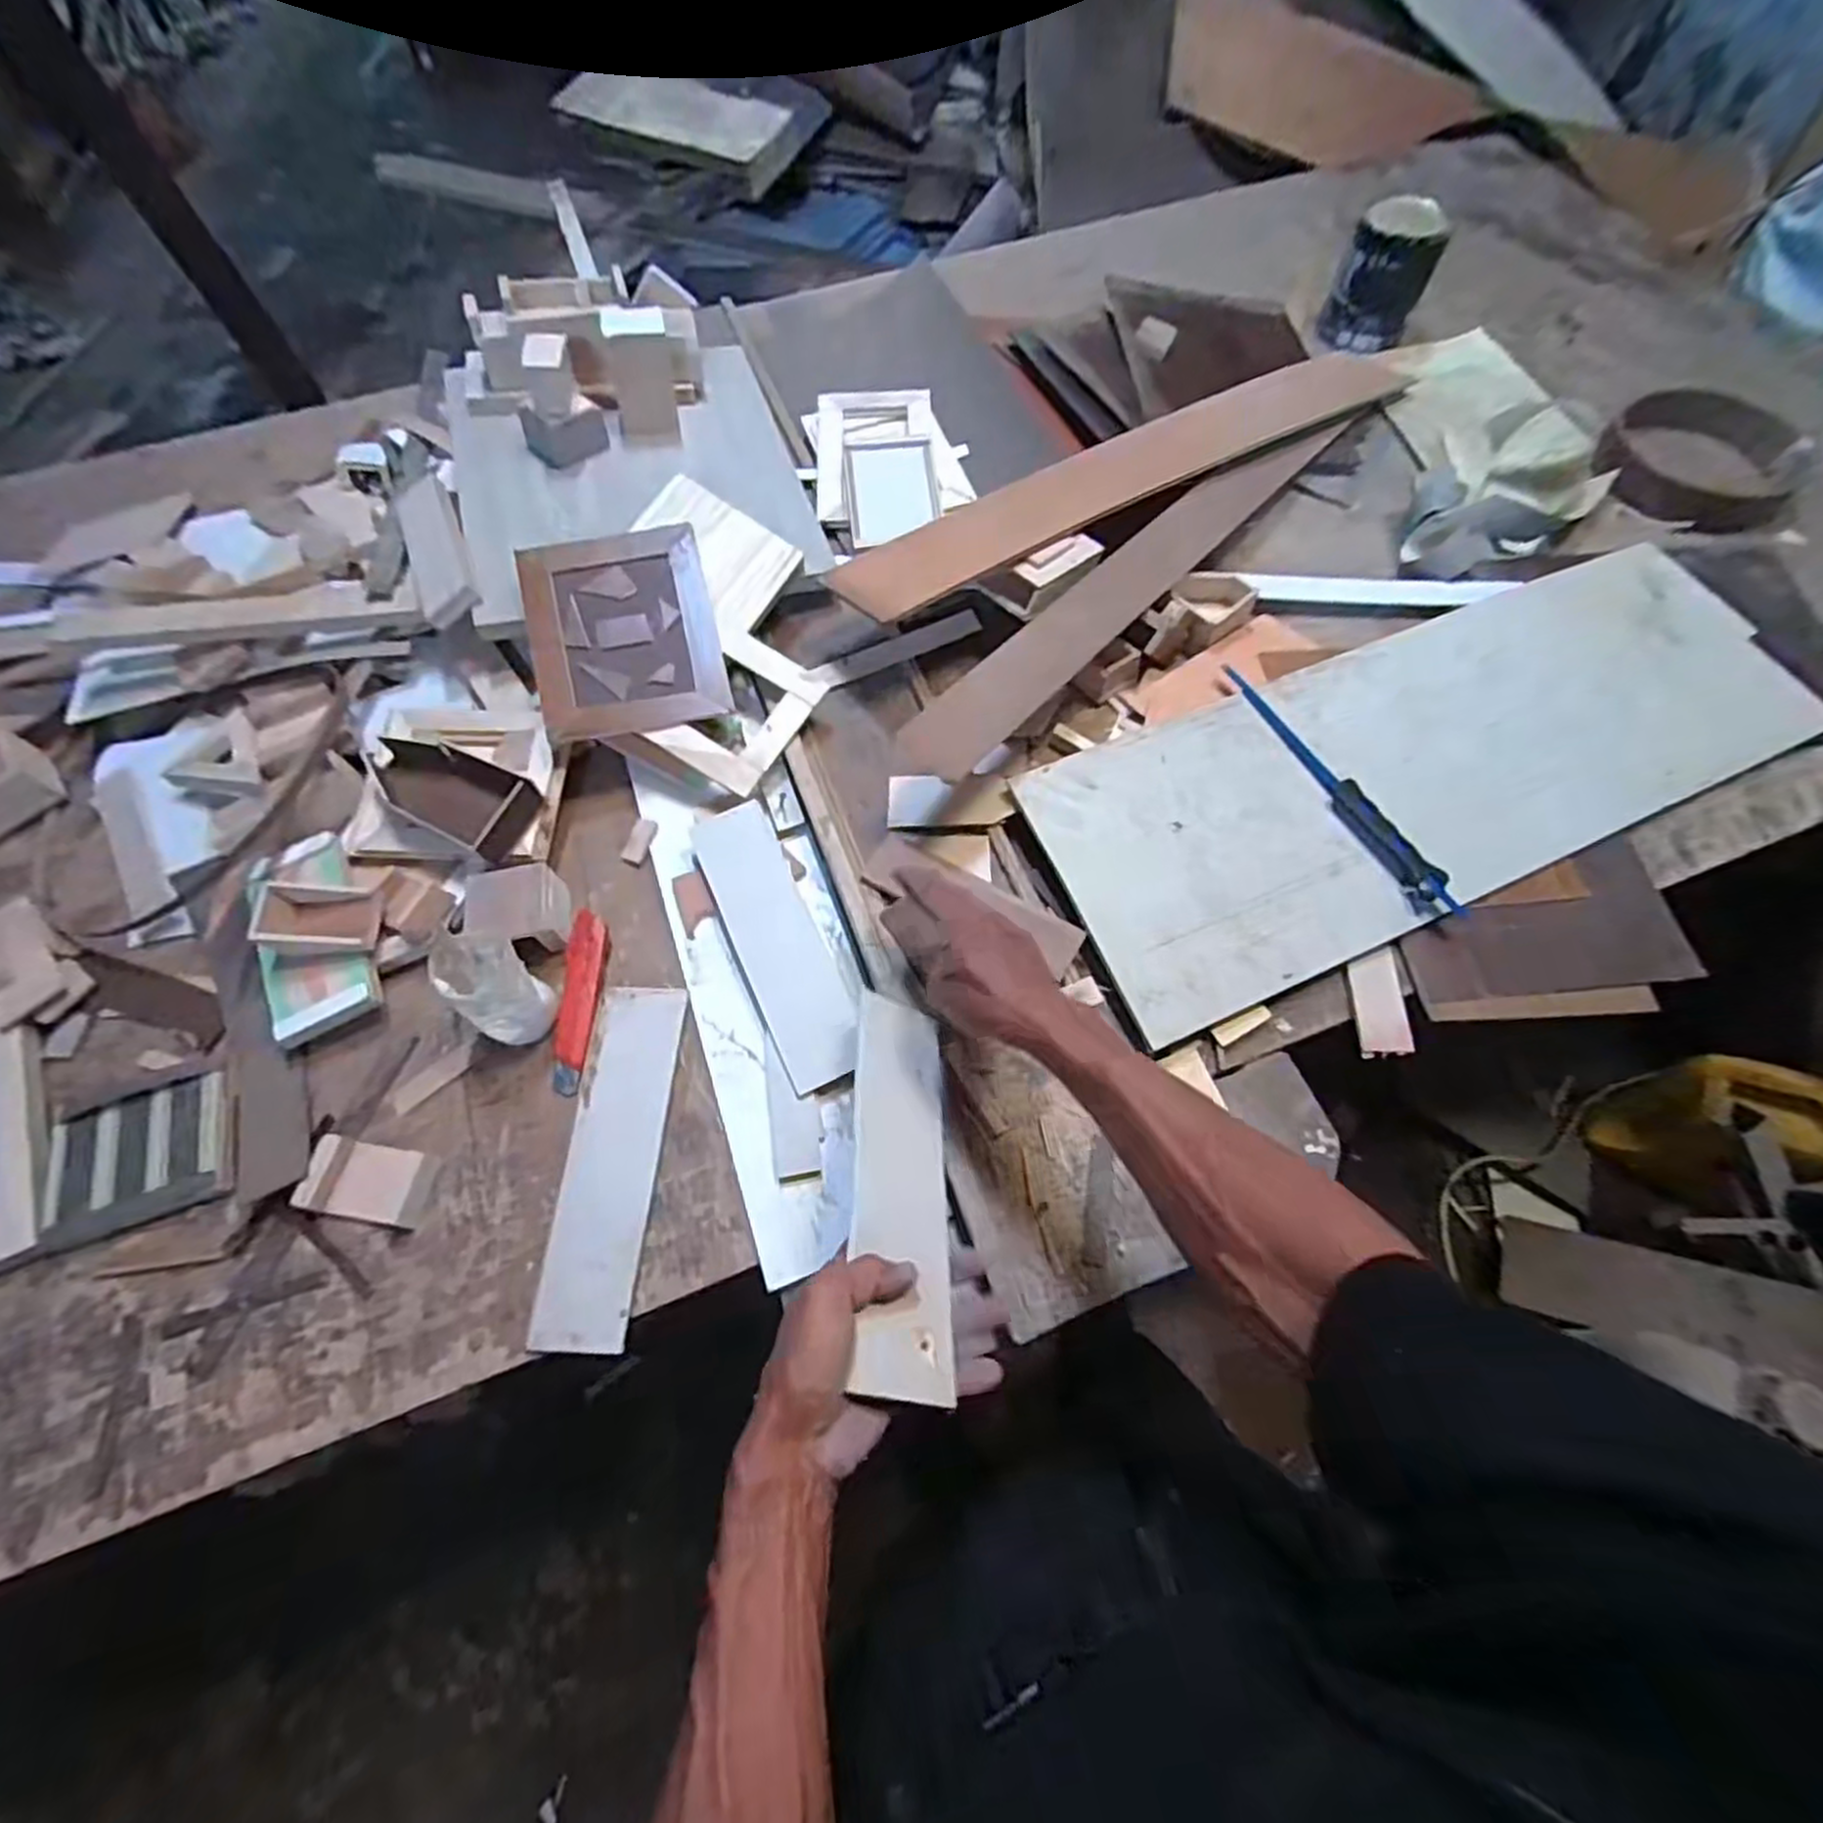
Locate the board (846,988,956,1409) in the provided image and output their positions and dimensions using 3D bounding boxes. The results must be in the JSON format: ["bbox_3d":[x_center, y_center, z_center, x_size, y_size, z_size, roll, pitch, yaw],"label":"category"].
[{"bbox_3d":[-0.006,0.163,0.487,0.068,0.015,0.247,23,42,-24],"label":"board"}]

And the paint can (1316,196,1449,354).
[{"bbox_3d":[0.576,-0.775,0.946,0.099,0.122,0.099,1,67,-2],"label":"paint can"}]

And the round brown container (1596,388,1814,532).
[{"bbox_3d":[0.846,-0.480,0.829,0.194,0.046,0.157,23,66,13],"label":"round brown container"}]

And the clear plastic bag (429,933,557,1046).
[{"bbox_3d":[-0.318,0.058,0.599,0.055,0.090,0.081,-41,70,-17],"label":"clear plastic bag"}]

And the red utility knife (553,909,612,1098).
[{"bbox_3d":[-0.272,0.071,0.638,0.033,0.012,0.152,0,67,-3],"label":"red utility knife"}]

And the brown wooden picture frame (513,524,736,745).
[{"bbox_3d":[-0.260,-0.254,0.707,0.160,0.010,0.186,-12,82,-11],"label":"brown wooden picture frame"}]

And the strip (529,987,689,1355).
[{"bbox_3d":[-0.223,0.181,0.586,0.067,0.007,0.257,3,64,-1],"label":"strip"}]

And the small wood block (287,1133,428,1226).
[{"bbox_3d":[-0.405,0.198,0.576,0.078,0.015,0.052,8,64,6],"label":"small wood block"}]

